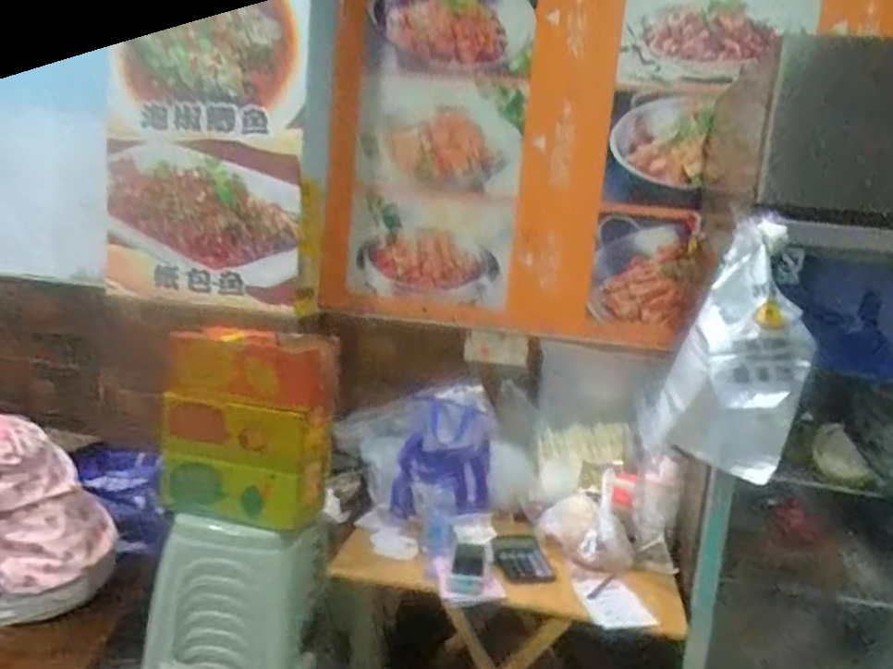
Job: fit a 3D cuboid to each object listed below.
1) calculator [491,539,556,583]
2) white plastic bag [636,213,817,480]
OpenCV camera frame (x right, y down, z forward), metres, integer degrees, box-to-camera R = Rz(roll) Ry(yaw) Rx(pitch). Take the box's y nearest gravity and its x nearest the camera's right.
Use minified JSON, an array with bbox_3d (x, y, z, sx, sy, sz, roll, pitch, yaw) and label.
[{"bbox_3d":[0.175,0.506,1.595,0.124,0.022,0.168,3,9,-10],"label":"calculator"},{"bbox_3d":[0.548,0.030,1.374,0.281,0.485,0.122,9,10,26],"label":"white plastic bag"}]

